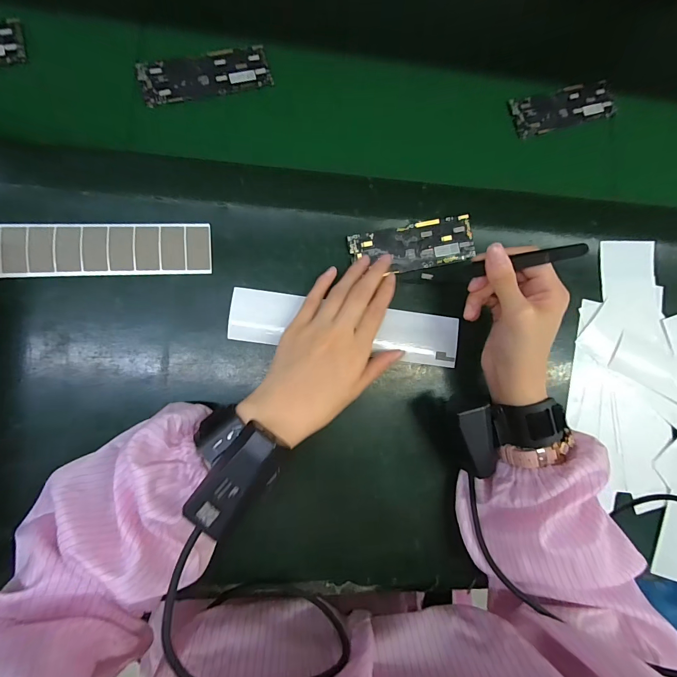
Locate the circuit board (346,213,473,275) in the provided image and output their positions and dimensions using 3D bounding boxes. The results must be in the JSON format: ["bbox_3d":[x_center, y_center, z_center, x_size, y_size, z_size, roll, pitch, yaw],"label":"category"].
[{"bbox_3d":[0.072,-0.092,0.345,0.123,0.006,0.047,-6,87,-6],"label":"circuit board"}]

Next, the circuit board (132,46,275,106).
[{"bbox_3d":[-0.128,-0.257,0.342,0.122,0.009,0.044,-19,89,-7],"label":"circuit board"}]

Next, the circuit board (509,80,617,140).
[{"bbox_3d":[0.248,-0.254,0.388,0.121,0.007,0.043,-17,88,-7],"label":"circuit board"}]

